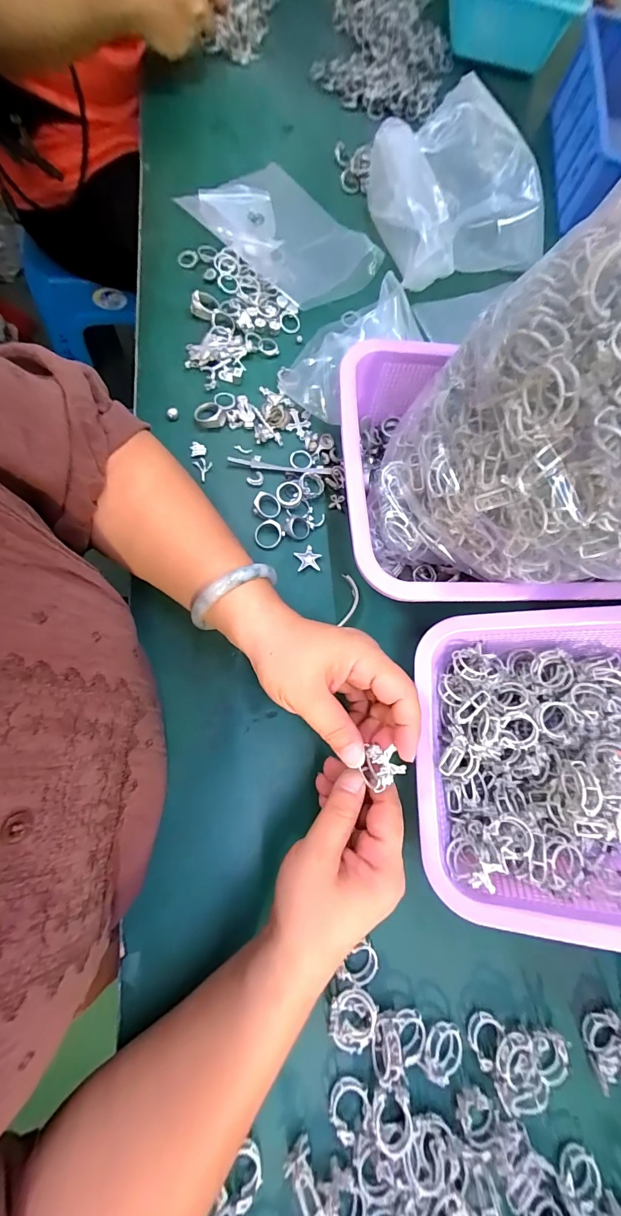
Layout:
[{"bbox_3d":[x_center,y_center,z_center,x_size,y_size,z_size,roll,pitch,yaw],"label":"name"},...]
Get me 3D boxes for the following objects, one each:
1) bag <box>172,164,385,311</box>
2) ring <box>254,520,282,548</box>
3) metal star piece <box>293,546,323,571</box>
[{"bbox_3d":[-0.030,-0.413,0.441,0.150,0.041,0.193,-41,85,-20],"label":"bag"},{"bbox_3d":[-0.038,-0.065,0.350,0.024,0.006,0.024,2,75,-7],"label":"ring"},{"bbox_3d":[-0.003,-0.044,0.354,0.023,0.005,0.022,-2,76,-8],"label":"metal star piece"}]

